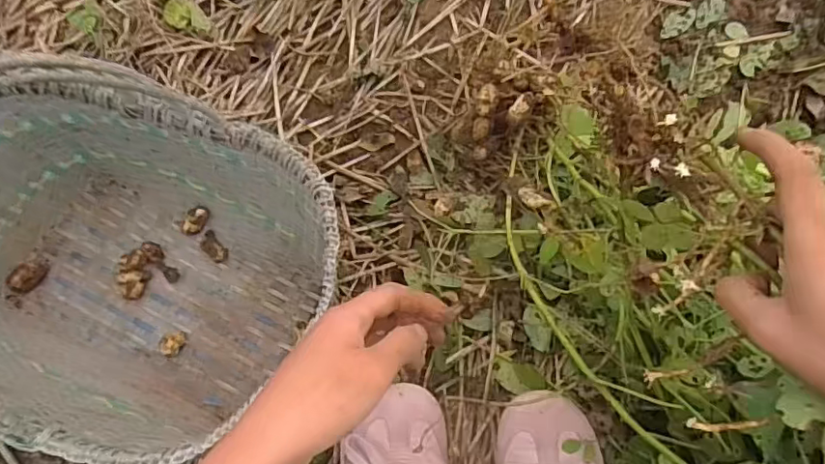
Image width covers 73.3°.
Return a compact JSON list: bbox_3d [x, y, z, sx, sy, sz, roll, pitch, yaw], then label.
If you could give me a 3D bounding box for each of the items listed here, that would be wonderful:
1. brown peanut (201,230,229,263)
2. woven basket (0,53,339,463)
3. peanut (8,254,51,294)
[{"bbox_3d":[-0.192,0.013,0.533,0.016,0.016,0.032,-39,82,-4],"label":"brown peanut"},{"bbox_3d":[-0.225,0.015,0.400,0.317,0.300,0.256,26,83,6],"label":"woven basket"},{"bbox_3d":[-0.361,0.040,0.521,0.021,0.019,0.037,33,84,7],"label":"peanut"}]

